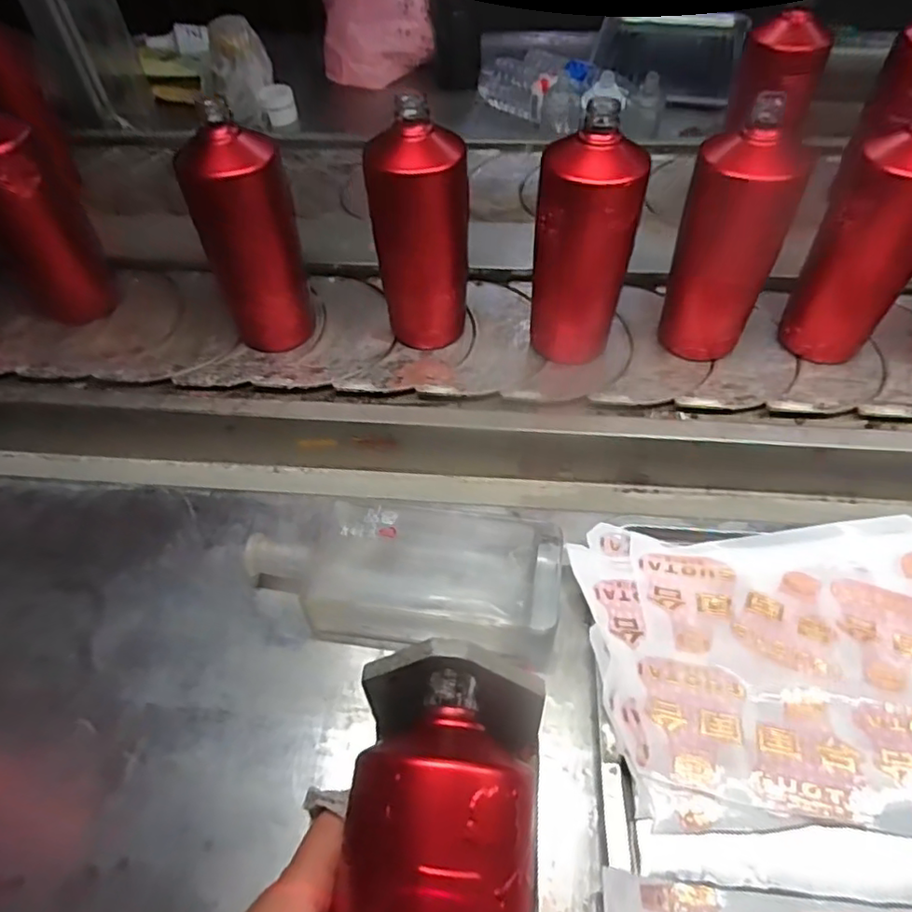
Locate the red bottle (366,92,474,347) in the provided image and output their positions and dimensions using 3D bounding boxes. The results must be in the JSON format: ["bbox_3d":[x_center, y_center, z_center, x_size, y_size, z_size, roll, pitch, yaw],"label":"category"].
[{"bbox_3d":[-0.033,-0.195,0.562,0.076,0.210,0.065,35,57,24],"label":"red bottle"}]

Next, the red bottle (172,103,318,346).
[{"bbox_3d":[-0.183,-0.193,0.563,0.084,0.214,0.067,-17,53,-16],"label":"red bottle"}]

